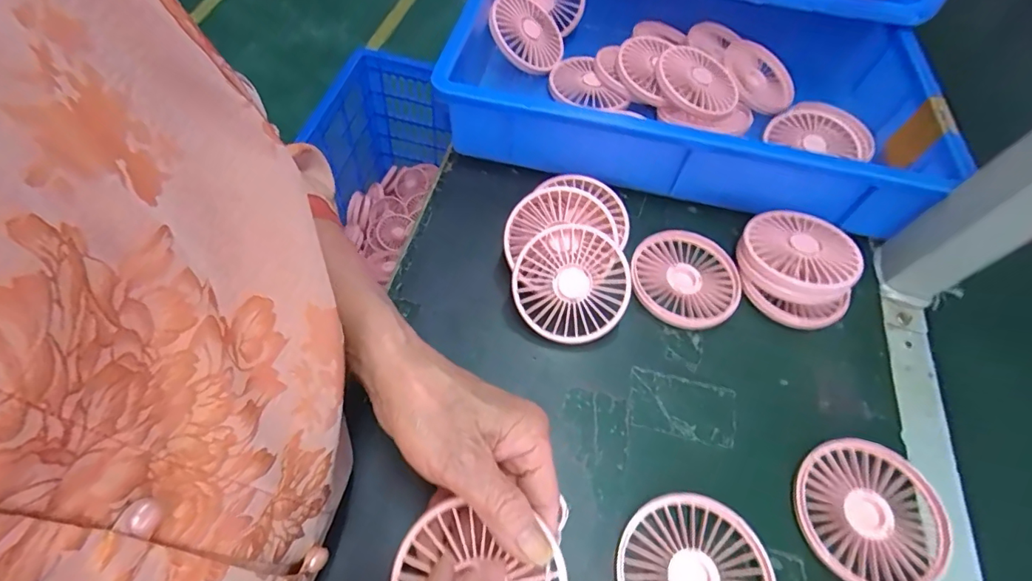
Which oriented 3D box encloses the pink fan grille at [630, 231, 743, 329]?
[{"bbox_3d":[0.140,-0.007,0.404,0.087,0.018,0.084,10,58,4],"label":"pink fan grille"}]

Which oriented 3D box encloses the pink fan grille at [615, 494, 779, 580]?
[{"bbox_3d":[0.106,0.170,0.289,0.088,0.014,0.086,1,58,-2],"label":"pink fan grille"}]

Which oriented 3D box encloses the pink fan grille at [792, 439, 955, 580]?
[{"bbox_3d":[0.228,0.145,0.314,0.087,0.015,0.087,21,59,11],"label":"pink fan grille"}]

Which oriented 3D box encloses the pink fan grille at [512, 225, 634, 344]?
[{"bbox_3d":[0.042,-0.005,0.368,0.085,0.015,0.083,0,89,2],"label":"pink fan grille"}]

